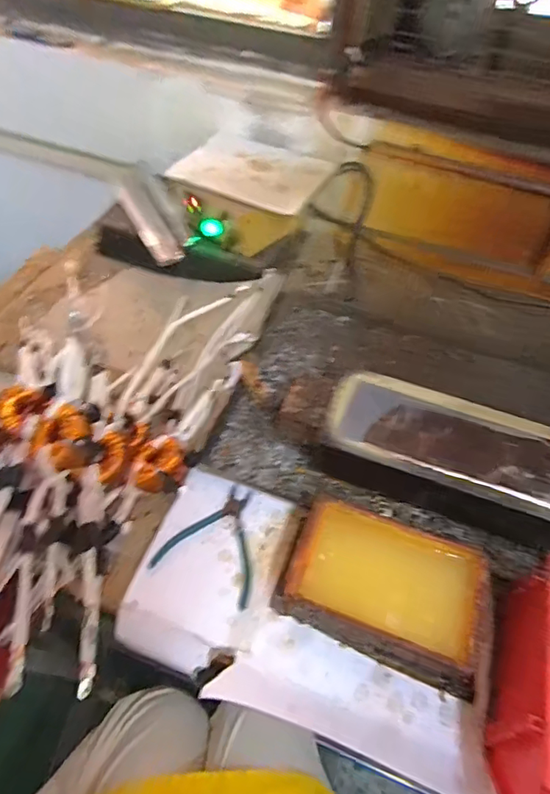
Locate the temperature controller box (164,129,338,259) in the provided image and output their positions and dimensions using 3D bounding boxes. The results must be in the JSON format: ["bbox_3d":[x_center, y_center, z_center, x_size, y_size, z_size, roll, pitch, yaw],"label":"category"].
[{"bbox_3d":[-0.051,-0.375,0.969,0.255,0.115,0.231,24,53,15],"label":"temperature controller box"}]

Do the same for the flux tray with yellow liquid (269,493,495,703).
[{"bbox_3d":[0.129,0.214,0.569,0.228,0.068,0.136,19,52,11],"label":"flux tray with yellow liquid"}]

